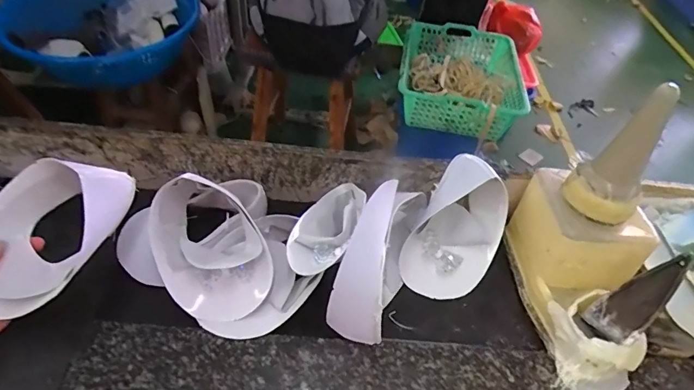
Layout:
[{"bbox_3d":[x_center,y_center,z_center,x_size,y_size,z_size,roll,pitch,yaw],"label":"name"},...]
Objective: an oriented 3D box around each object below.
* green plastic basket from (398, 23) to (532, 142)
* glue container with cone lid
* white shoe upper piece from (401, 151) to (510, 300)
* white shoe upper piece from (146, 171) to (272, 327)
[{"bbox_3d":[0.314,-0.335,1.241,0.327,0.127,0.436,10,48,3],"label":"green plastic basket"},{"bbox_3d":[0.270,0.005,0.455,0.110,0.215,0.124,6,48,-1],"label":"glue container with cone lid"},{"bbox_3d":[0.135,0.046,0.539,0.175,0.115,0.069,-57,35,1],"label":"white shoe upper piece"},{"bbox_3d":[-0.160,0.055,0.484,0.116,0.068,0.166,-19,52,-22],"label":"white shoe upper piece"}]

